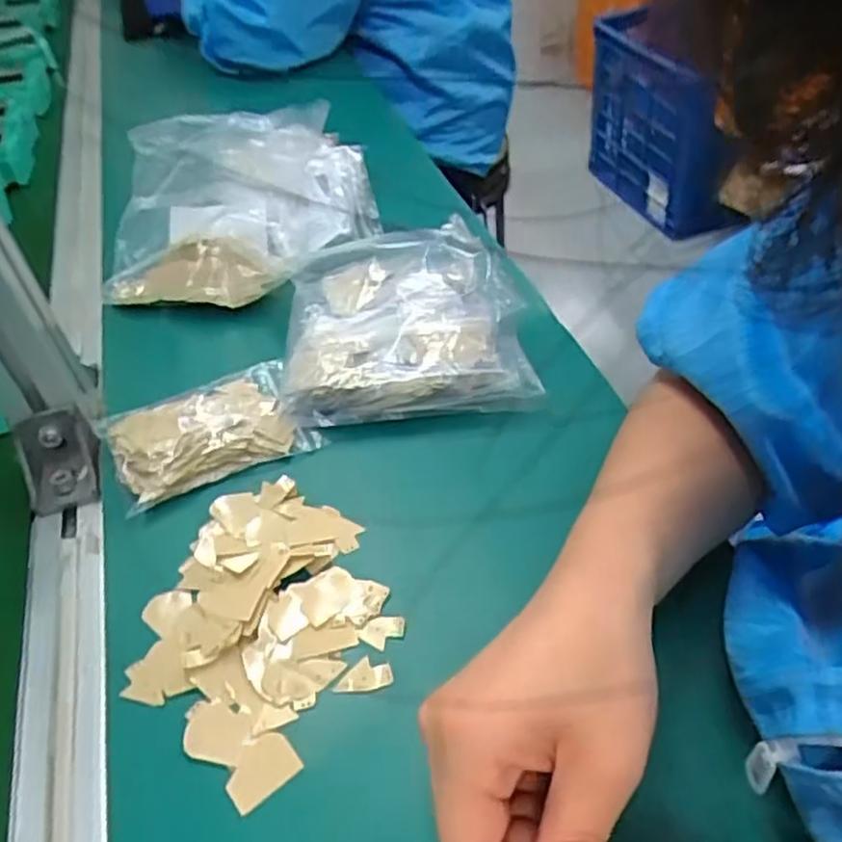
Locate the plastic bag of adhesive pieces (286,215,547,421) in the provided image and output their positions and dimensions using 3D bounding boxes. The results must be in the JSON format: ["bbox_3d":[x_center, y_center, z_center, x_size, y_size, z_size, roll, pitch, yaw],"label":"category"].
[{"bbox_3d":[-0.013,-0.070,0.482,0.149,0.045,0.162,-7,45,0],"label":"plastic bag of adhesive pieces"}]

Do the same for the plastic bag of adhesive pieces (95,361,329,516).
[{"bbox_3d":[-0.124,0.004,0.434,0.109,0.022,0.072,-24,48,-16],"label":"plastic bag of adhesive pieces"}]

